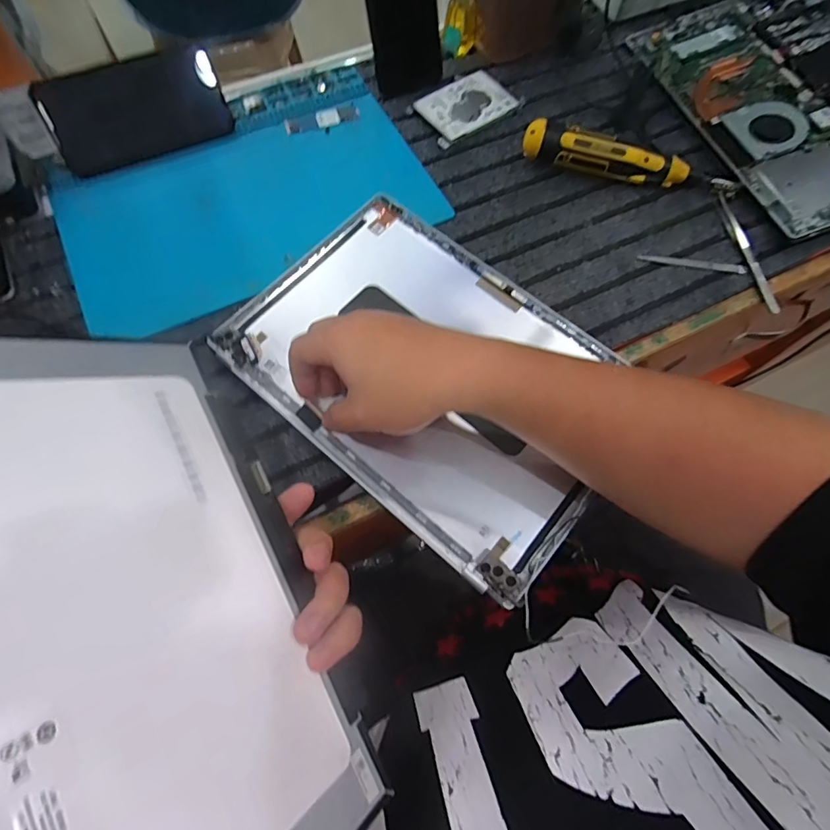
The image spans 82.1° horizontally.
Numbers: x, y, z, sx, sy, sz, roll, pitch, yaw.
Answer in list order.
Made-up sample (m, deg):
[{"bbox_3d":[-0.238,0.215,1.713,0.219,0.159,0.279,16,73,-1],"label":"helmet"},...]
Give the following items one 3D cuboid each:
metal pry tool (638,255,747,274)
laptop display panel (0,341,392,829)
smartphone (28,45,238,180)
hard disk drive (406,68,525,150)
[{"bbox_3d":[0.260,-0.141,0.448,0.097,0.007,0.010,12,69,4],"label":"metal pry tool"},{"bbox_3d":[-0.132,0.093,0.231,0.007,0.186,0.299,-34,77,29],"label":"laptop display panel"},{"bbox_3d":[-0.266,-0.294,0.461,0.160,0.077,0.007,-25,32,-12],"label":"smartphone"},{"bbox_3d":[0.051,-0.326,0.503,0.105,0.012,0.071,-35,73,-13],"label":"hard disk drive"}]

